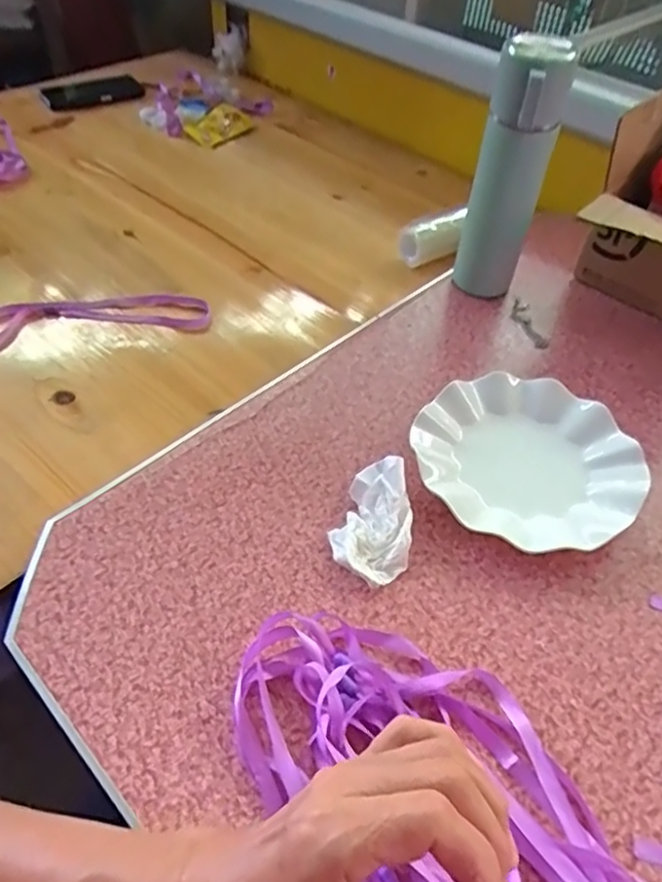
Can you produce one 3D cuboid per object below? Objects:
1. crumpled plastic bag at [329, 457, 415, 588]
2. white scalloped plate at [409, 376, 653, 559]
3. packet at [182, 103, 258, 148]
[{"bbox_3d":[0.035,0.059,0.483,0.058,0.029,0.099,12,49,8],"label":"crumpled plastic bag"},{"bbox_3d":[0.164,0.016,0.528,0.180,0.026,0.174,1,49,-2],"label":"white scalloped plate"},{"bbox_3d":[-0.170,-0.488,0.962,0.066,0.021,0.097,28,53,20],"label":"packet"}]

